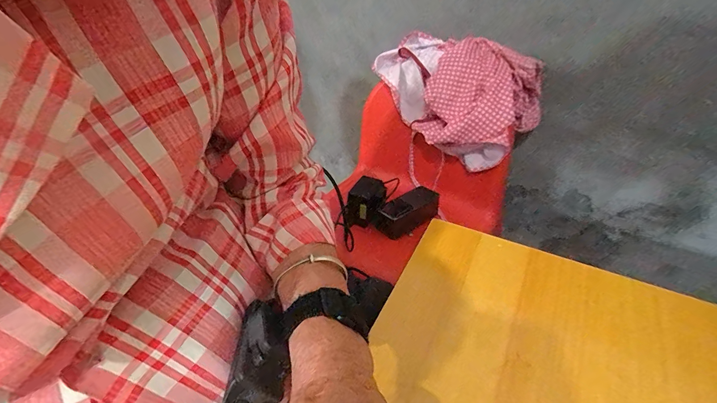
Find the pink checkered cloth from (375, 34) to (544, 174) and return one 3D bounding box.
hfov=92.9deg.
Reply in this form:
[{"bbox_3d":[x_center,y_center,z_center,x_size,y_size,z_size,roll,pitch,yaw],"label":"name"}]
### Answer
[{"bbox_3d":[0.174,-0.205,0.666,0.303,0.179,0.188,29,47,31],"label":"pink checkered cloth"}]

